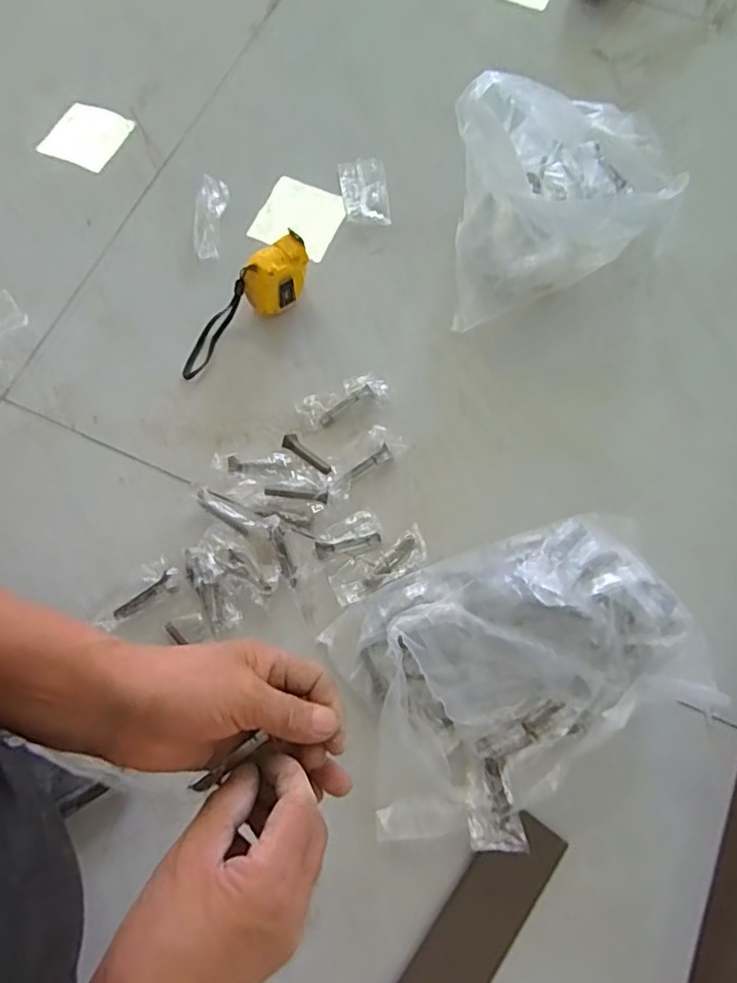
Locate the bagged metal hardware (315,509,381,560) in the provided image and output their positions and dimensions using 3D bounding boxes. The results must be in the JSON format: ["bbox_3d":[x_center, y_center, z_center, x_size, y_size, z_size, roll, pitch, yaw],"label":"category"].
[{"bbox_3d":[-0.019,0.041,0.534,0.062,0.009,0.035,-25,74,-7],"label":"bagged metal hardware"}]

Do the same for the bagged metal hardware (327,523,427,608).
[{"bbox_3d":[0.010,0.068,0.526,0.093,0.011,0.036,-26,74,-8],"label":"bagged metal hardware"}]

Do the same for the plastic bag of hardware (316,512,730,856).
[{"bbox_3d":[0.122,0.149,0.466,0.281,0.080,0.214,-20,73,-6],"label":"plastic bag of hardware"}]

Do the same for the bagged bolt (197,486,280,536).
[{"bbox_3d":[-0.122,0.020,0.534,0.078,0.012,0.027,21,73,7],"label":"bagged bolt"}]

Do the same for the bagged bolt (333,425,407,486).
[{"bbox_3d":[-0.004,-0.037,0.558,0.069,0.015,0.034,-33,75,-9],"label":"bagged bolt"}]

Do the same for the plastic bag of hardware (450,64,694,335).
[{"bbox_3d":[0.175,-0.296,0.572,0.229,0.144,0.157,-20,73,-6],"label":"plastic bag of hardware"}]

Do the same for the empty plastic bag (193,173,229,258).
[{"bbox_3d":[-0.176,-0.299,0.639,0.034,0.032,0.086,8,72,3],"label":"empty plastic bag"}]

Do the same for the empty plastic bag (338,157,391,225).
[{"bbox_3d":[-0.005,-0.341,0.656,0.052,0.009,0.089,-5,72,-1],"label":"empty plastic bag"}]

